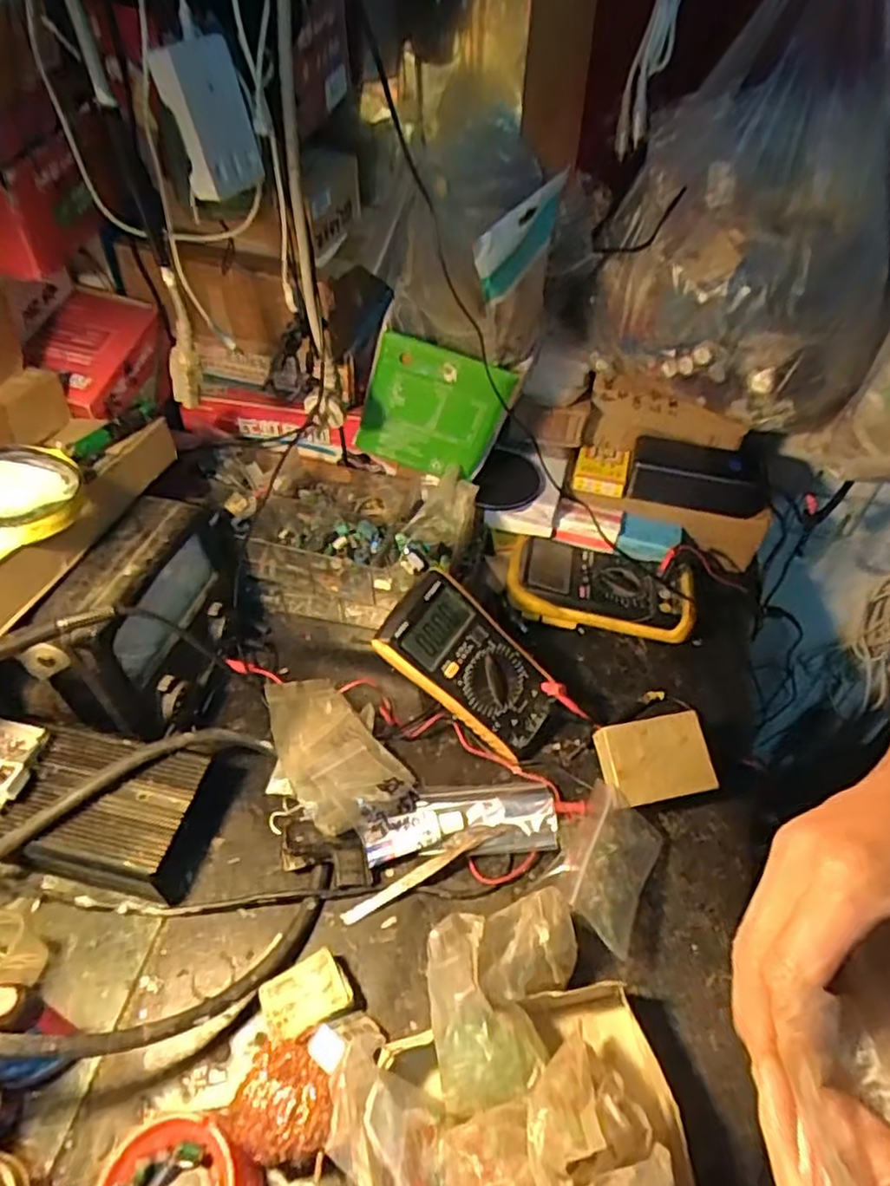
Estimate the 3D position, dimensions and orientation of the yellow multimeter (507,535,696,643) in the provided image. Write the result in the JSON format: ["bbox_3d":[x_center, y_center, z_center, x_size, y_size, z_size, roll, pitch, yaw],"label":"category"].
[{"bbox_3d":[0.159,-0.007,0.715,0.187,0.044,0.094,9,47,7],"label":"yellow multimeter"}]

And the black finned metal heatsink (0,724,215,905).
[{"bbox_3d":[-0.285,0.172,0.549,0.185,0.068,0.105,8,47,6],"label":"black finned metal heatsink"}]

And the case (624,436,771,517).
[{"bbox_3d":[0.266,-0.120,0.722,0.139,0.052,0.043,11,48,9],"label":"case"}]

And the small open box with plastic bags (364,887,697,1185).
[{"bbox_3d":[0.040,0.290,0.411,0.193,0.090,0.197,-6,47,-7],"label":"small open box with plastic bags"}]

